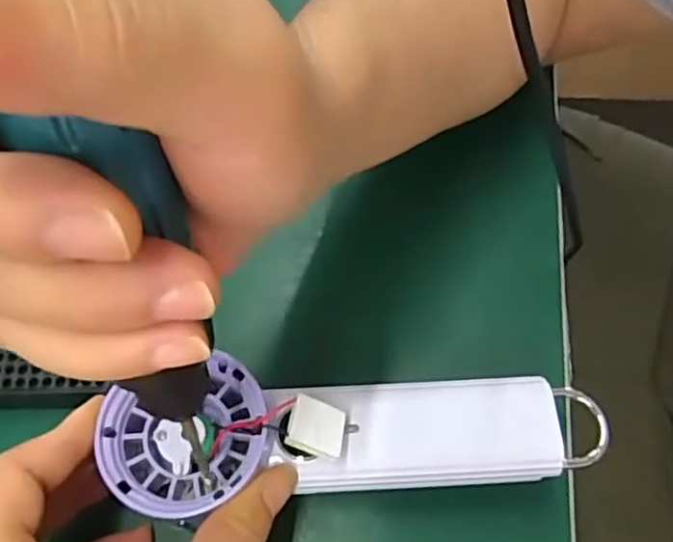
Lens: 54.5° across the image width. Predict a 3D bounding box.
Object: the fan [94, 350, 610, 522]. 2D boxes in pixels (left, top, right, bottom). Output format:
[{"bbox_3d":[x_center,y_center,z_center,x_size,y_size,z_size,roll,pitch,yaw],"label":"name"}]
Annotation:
[{"bbox_3d":[0.009,0.060,0.249,0.185,0.030,0.051,-1,63,-9],"label":"fan"}]

